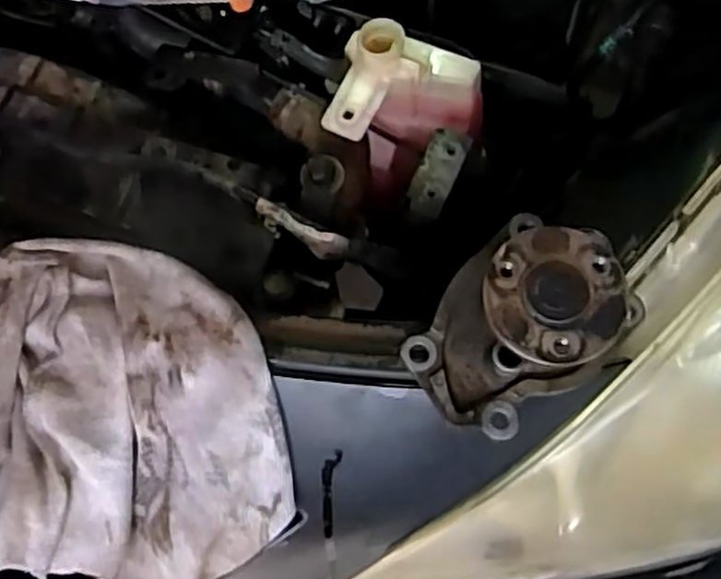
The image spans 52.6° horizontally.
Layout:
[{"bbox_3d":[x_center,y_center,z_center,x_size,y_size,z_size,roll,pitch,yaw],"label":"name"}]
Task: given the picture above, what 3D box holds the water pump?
[{"bbox_3d":[0.067,0.015,0.323,0.092,0.068,0.074,-35,73,-9],"label":"water pump"}]

